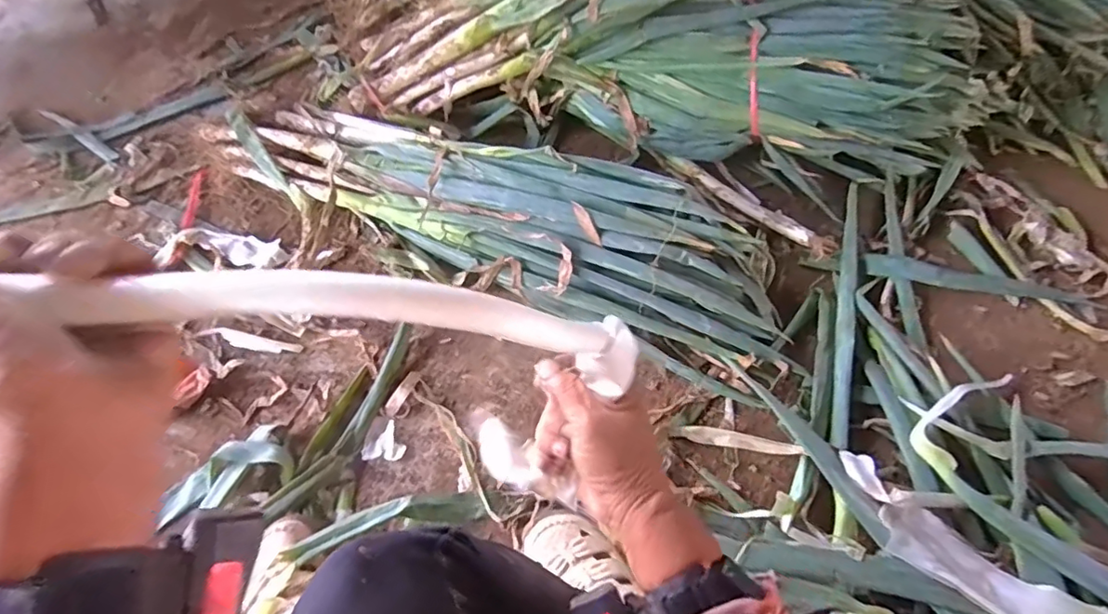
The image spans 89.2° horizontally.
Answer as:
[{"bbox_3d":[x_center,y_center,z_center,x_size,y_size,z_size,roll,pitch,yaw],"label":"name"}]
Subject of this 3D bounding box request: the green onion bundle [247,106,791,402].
[{"bbox_3d":[-0.076,-0.167,0.900,0.949,0.112,0.257,25,62,13],"label":"green onion bundle"}]

